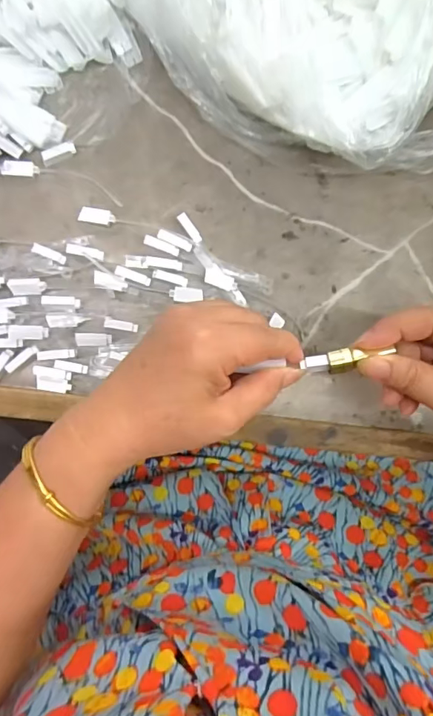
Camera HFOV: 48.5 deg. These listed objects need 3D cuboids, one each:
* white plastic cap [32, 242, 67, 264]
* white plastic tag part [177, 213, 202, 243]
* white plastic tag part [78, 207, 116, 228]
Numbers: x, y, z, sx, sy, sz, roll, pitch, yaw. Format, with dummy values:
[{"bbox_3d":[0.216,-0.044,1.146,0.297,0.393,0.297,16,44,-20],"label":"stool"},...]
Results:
[{"bbox_3d":[-0.118,-0.073,0.338,0.023,0.005,0.007,23,89,-18],"label":"white plastic cap"},{"bbox_3d":[-0.019,-0.093,0.343,0.007,0.004,0.024,-36,91,-2],"label":"white plastic tag part"},{"bbox_3d":[-0.085,-0.101,0.346,0.025,0.009,0.011,11,89,-2],"label":"white plastic tag part"}]

